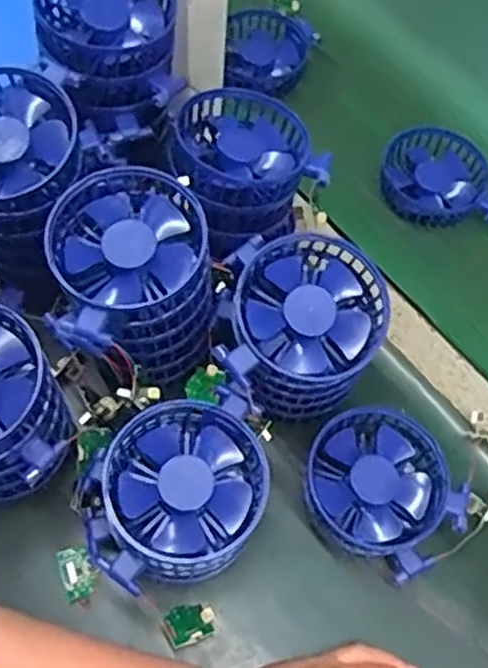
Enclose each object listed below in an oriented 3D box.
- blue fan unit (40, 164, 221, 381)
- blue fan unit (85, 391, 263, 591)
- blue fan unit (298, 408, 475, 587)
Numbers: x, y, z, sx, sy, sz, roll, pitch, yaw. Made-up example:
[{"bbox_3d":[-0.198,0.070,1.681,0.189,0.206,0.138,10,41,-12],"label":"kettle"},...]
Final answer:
[{"bbox_3d":[-0.069,-0.030,0.453,0.098,0.109,0.111,-2,63,-7],"label":"blue fan unit"},{"bbox_3d":[-0.043,0.107,0.441,0.107,0.095,0.092,-22,67,-16],"label":"blue fan unit"},{"bbox_3d":[0.093,0.105,0.475,0.106,0.049,0.091,41,70,17],"label":"blue fan unit"}]

